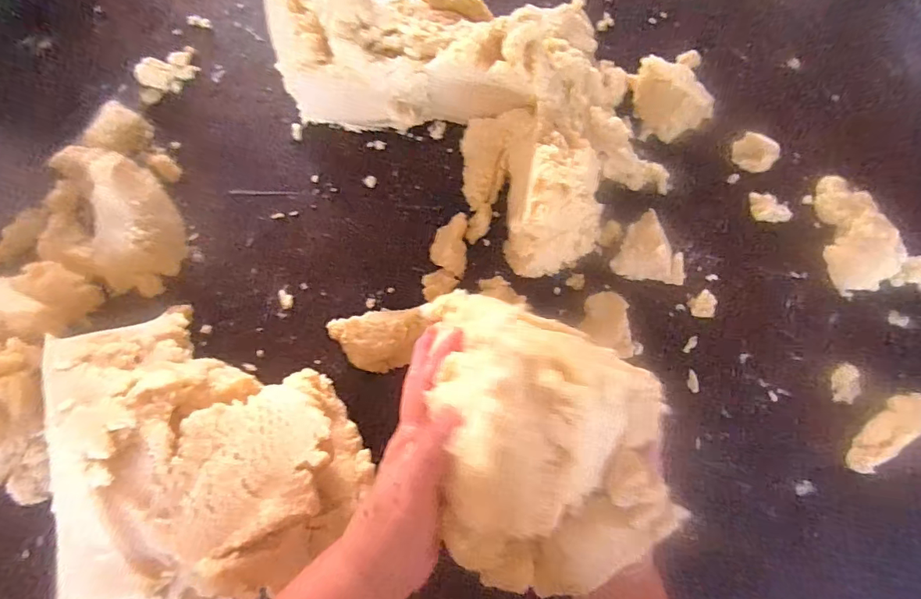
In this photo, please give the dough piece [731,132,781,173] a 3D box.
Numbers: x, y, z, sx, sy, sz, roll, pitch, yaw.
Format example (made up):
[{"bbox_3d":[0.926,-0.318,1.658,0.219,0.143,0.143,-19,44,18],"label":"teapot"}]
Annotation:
[{"bbox_3d":[0.295,-0.147,0.483,0.039,0.027,0.027,42,86,7],"label":"dough piece"}]

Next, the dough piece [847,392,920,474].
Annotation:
[{"bbox_3d":[0.371,0.116,0.418,0.081,0.015,0.032,-39,83,-3],"label":"dough piece"}]

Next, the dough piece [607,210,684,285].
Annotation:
[{"bbox_3d":[0.189,-0.046,0.464,0.065,0.027,0.061,25,84,5],"label":"dough piece"}]

